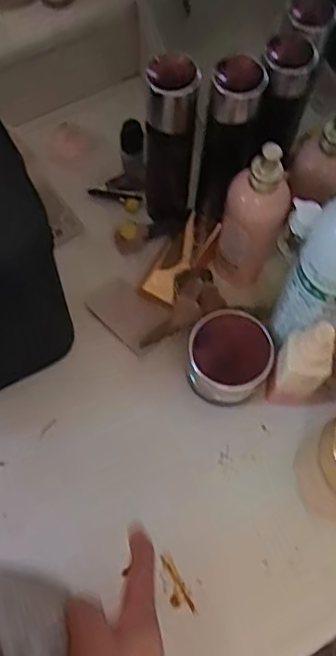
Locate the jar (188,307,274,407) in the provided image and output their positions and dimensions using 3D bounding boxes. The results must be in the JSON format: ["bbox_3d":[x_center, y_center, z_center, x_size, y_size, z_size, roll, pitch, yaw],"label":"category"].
[{"bbox_3d":[0.056,0.027,0.553,0.071,0.073,0.068,1,68,-2],"label":"jar"}]

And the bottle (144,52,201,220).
[{"bbox_3d":[0.000,-0.177,0.581,0.044,0.214,0.040,-4,68,-4],"label":"bottle"}]

